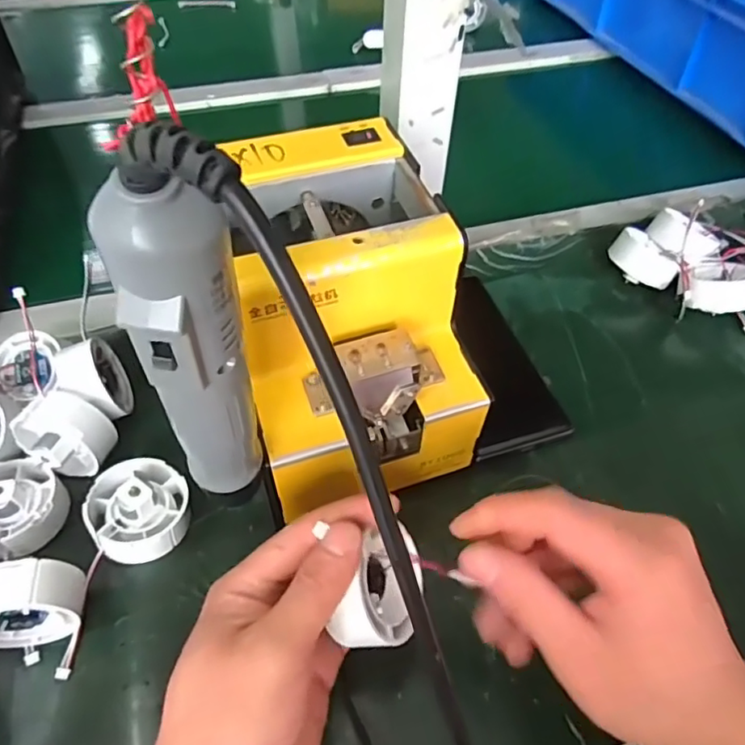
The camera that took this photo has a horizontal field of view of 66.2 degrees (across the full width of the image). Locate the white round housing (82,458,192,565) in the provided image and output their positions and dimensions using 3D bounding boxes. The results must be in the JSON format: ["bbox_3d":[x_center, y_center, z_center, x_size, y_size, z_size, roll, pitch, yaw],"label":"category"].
[{"bbox_3d":[-0.134,0.075,0.325,0.057,0.031,0.054,1,52,-1],"label":"white round housing"}]

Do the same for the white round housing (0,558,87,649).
[{"bbox_3d":[-0.176,0.117,0.288,0.047,0.044,0.033,-4,52,-5],"label":"white round housing"}]

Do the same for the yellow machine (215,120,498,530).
[{"bbox_3d":[-0.017,-0.039,0.331,0.126,0.113,0.193,-12,60,-11],"label":"yellow machine"}]

